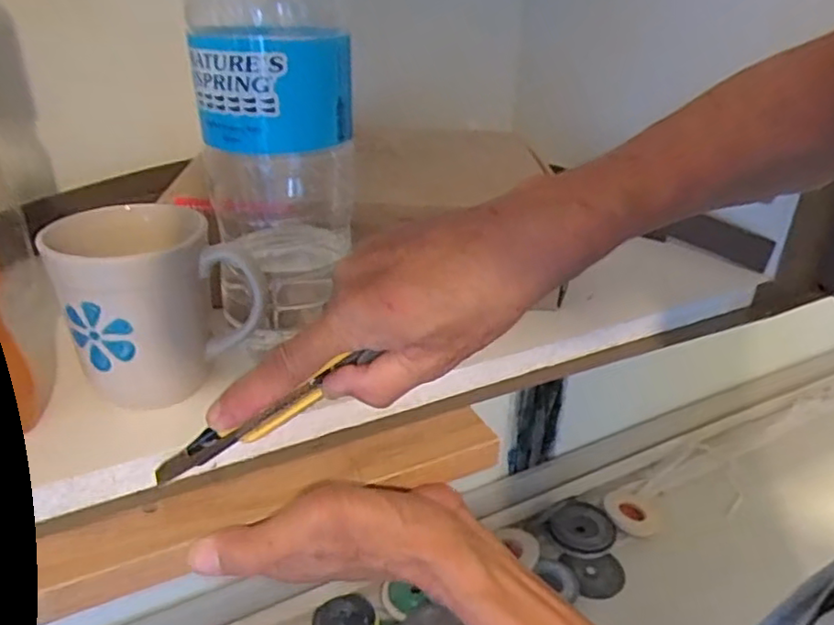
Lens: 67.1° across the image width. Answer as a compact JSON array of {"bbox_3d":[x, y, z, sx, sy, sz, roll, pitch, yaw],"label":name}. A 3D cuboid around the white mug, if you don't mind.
[{"bbox_3d":[-0.138,-0.011,0.328,0.085,0.082,0.075,-18,34,-32],"label":"white mug"}]

